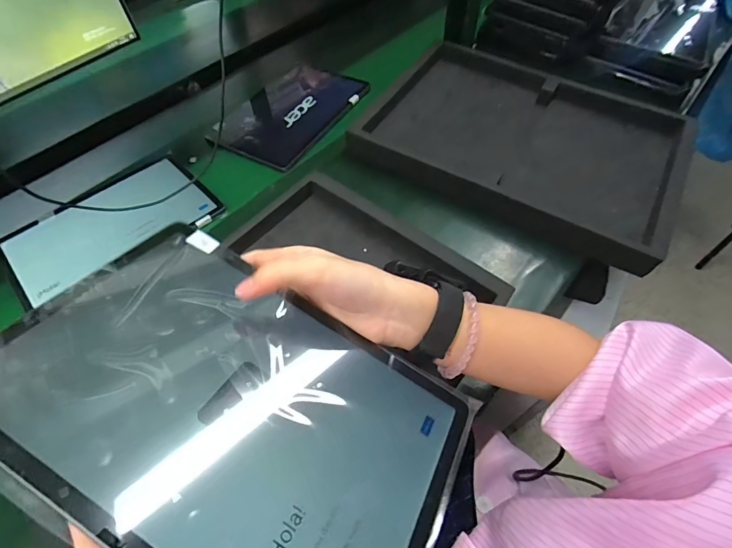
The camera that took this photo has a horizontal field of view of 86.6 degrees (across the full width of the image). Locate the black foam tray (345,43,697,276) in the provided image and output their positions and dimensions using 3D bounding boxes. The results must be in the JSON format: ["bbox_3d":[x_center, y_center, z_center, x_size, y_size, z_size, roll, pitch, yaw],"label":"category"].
[{"bbox_3d":[0.233,-0.208,0.571,0.415,0.059,0.334,23,60,17],"label":"black foam tray"}]

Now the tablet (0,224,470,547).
[{"bbox_3d":[-0.072,0.075,0.227,0.252,0.008,0.165,32,47,6],"label":"tablet"}]

